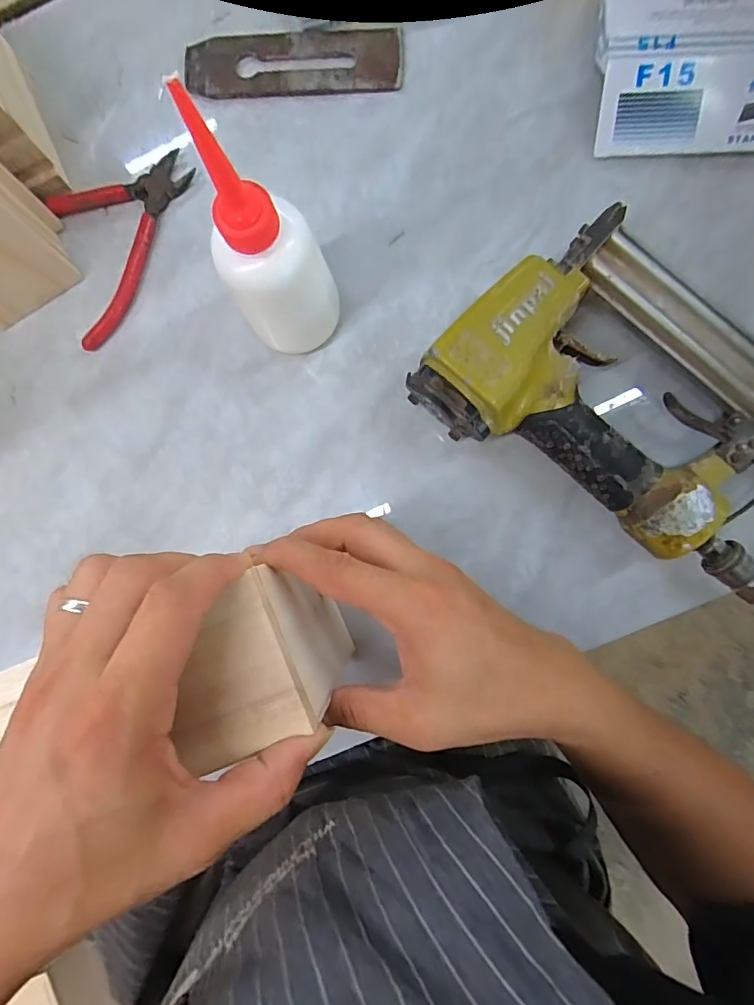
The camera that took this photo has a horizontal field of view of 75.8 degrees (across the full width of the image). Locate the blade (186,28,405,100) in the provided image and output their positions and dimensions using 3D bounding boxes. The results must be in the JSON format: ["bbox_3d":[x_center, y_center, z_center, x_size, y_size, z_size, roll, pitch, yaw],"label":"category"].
[{"bbox_3d":[-0.060,-0.320,0.352,0.158,0.004,0.044,2,88,4],"label":"blade"}]

